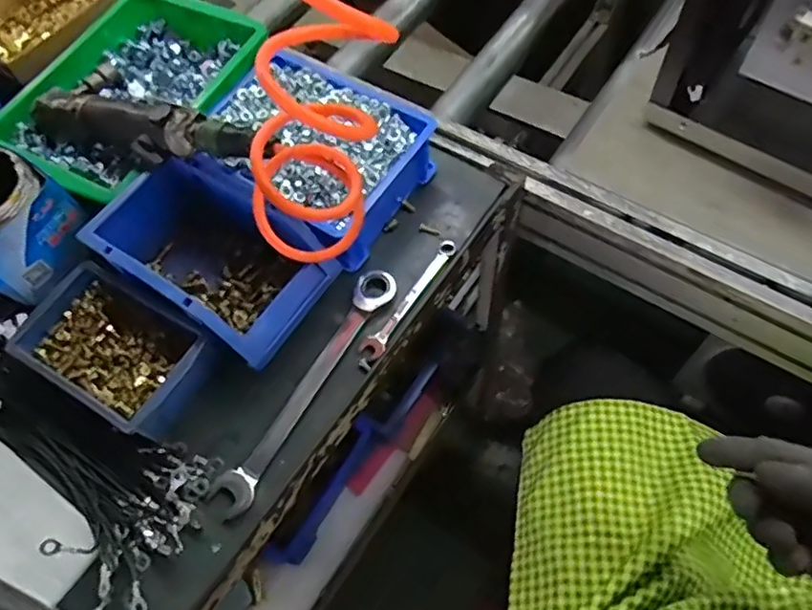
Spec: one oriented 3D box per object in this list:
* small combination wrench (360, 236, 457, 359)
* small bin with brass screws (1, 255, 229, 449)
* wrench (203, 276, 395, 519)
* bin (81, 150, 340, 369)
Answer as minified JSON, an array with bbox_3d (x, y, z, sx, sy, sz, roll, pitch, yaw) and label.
[{"bbox_3d":[0.005,-0.007,0.518,0.019,0.007,0.129,31,67,18],"label":"small combination wrench"},{"bbox_3d":[-0.235,0.038,0.487,0.156,0.051,0.093,28,66,17],"label":"small bin with brass screws"},{"bbox_3d":[-0.077,0.062,0.487,0.034,0.013,0.229,28,66,16],"label":"wrench"},{"bbox_3d":[-0.169,-0.044,0.513,0.198,0.074,0.114,32,67,18],"label":"bin"}]

